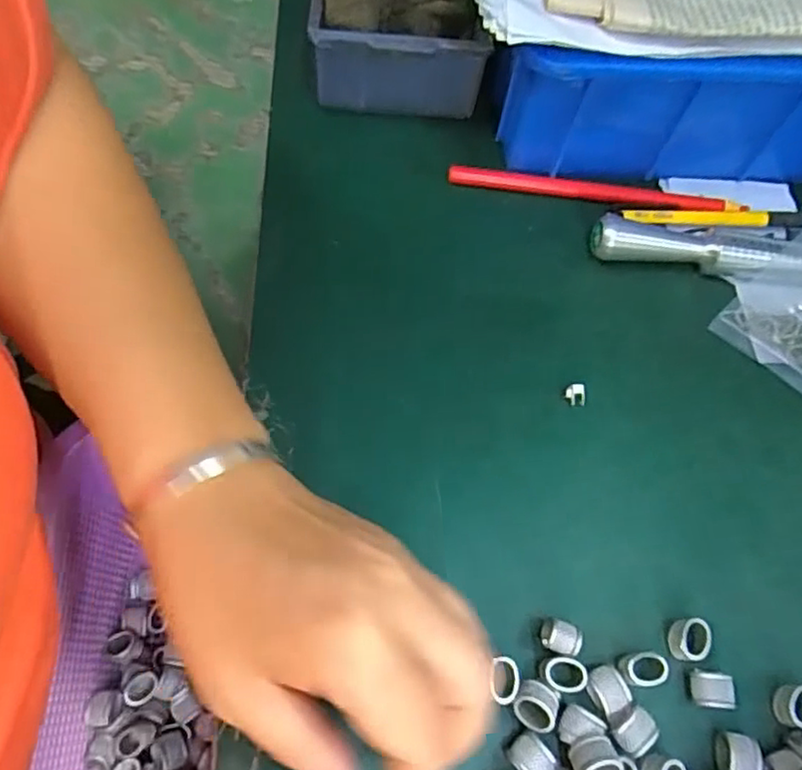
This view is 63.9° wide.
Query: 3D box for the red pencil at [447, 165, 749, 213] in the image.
[{"bbox_3d":[0.107,-0.106,0.351,0.161,0.008,0.012,8,65,-1],"label":"red pencil"}]

